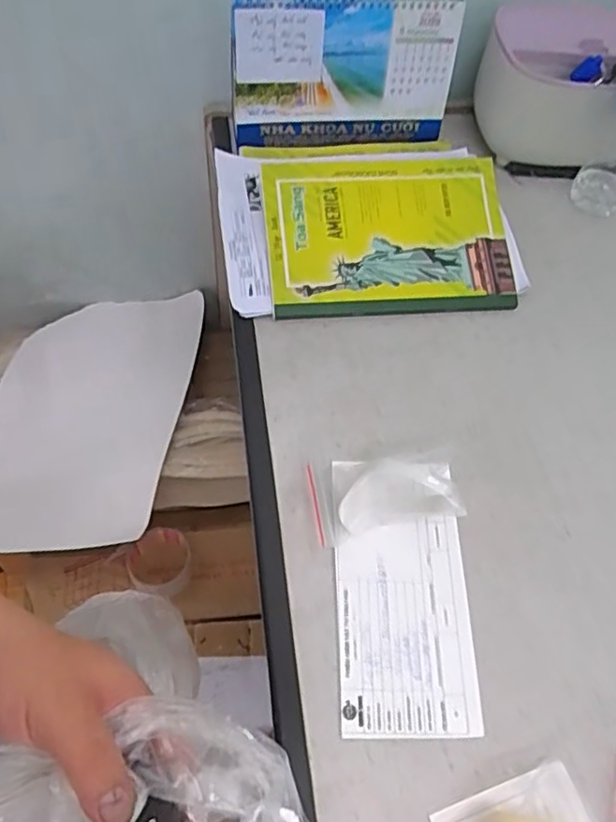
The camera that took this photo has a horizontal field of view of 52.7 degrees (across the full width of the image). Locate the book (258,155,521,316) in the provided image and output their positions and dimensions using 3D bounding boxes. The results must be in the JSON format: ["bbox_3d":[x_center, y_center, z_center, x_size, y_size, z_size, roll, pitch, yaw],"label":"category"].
[{"bbox_3d":[0.082,-0.182,0.639,0.246,0.014,0.176,-3,76,-7],"label":"book"}]

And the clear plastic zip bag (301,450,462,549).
[{"bbox_3d":[0.060,0.064,0.498,0.107,0.040,0.070,-5,59,-7],"label":"clear plastic zip bag"}]

